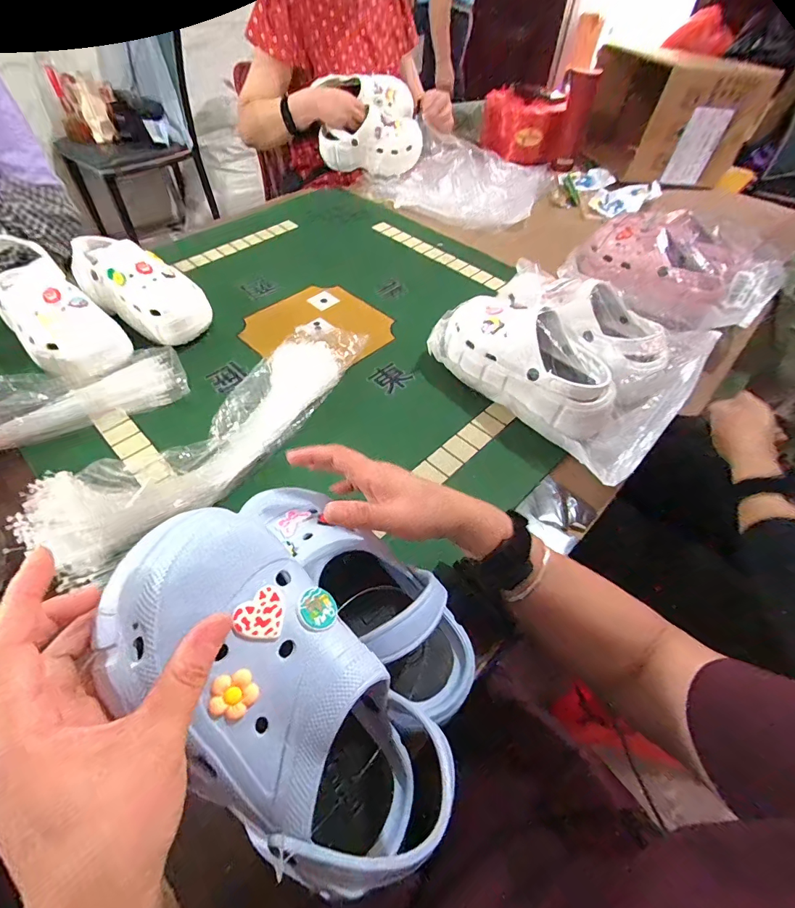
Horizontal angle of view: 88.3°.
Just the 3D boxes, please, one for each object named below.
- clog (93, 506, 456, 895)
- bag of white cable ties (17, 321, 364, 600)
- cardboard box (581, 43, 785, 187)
[{"bbox_3d":[-0.052,0.149,0.227,0.101,0.090,0.255,-40,103,-32],"label":"clog"},{"bbox_3d":[-0.215,-0.047,0.535,0.157,0.056,0.485,31,56,20],"label":"bag of white cable ties"},{"bbox_3d":[0.737,-0.940,1.153,0.285,0.259,0.495,2,52,-2],"label":"cardboard box"}]

